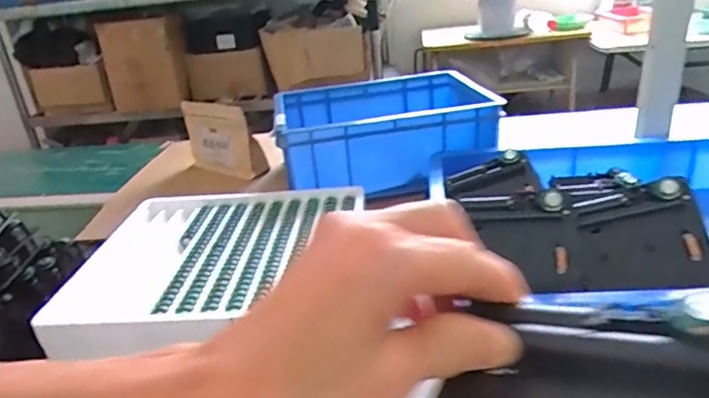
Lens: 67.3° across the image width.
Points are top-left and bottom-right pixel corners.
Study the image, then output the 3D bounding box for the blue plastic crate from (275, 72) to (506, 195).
[{"bbox_3d":[0.045,-0.127,0.892,0.326,0.107,0.263,-8,26,-4],"label":"blue plastic crate"}]

